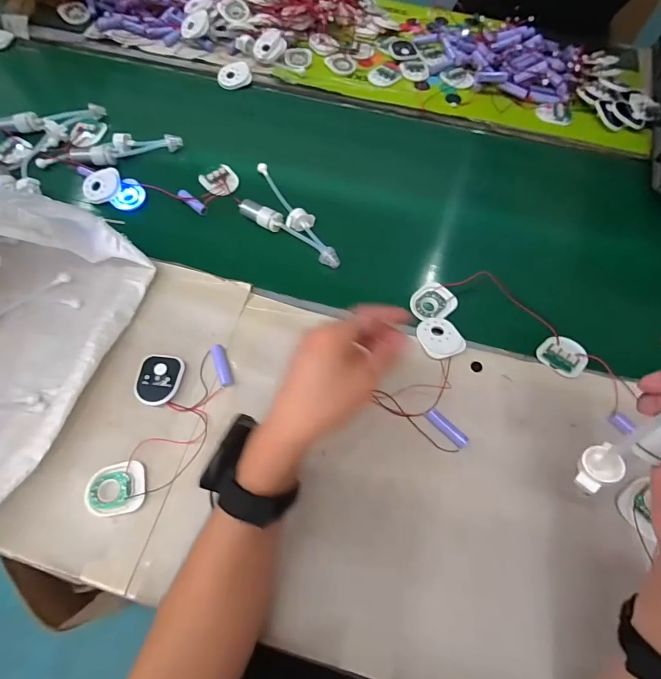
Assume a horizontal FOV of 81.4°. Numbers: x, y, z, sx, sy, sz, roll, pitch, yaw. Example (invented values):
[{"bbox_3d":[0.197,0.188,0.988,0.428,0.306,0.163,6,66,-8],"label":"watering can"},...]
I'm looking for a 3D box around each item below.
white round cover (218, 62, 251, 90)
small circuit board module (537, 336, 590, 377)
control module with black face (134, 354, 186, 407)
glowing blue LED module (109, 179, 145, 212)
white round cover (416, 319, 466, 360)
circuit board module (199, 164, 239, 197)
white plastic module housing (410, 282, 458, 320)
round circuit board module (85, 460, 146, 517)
[{"bbox_3d":[-0.168,-0.461,0.673,0.056,0.011,0.056,0,65,0],"label":"white round cover"},{"bbox_3d":[0.275,0.018,0.450,0.057,0.015,0.049,-35,70,-15],"label":"small circuit board module"},{"bbox_3d":[-0.190,0.046,0.429,0.047,0.012,0.057,2,65,1],"label":"control module with black face"},{"bbox_3d":[-0.290,-0.209,0.559,0.038,0.015,0.049,23,67,10],"label":"glowing blue LED module"},{"bbox_3d":[0.127,-0.003,0.455,0.047,0.012,0.055,-21,67,-10],"label":"white round cover"},{"bbox_3d":[-0.163,-0.233,0.570,0.053,0.012,0.062,-20,67,-9],"label":"circuit board module"},{"bbox_3d":[0.129,-0.048,0.486,0.059,0.008,0.051,-37,70,-16],"label":"white plastic module housing"},{"bbox_3d":[-0.214,0.149,0.384,0.057,0.008,0.049,-10,65,-5],"label":"round circuit board module"}]

